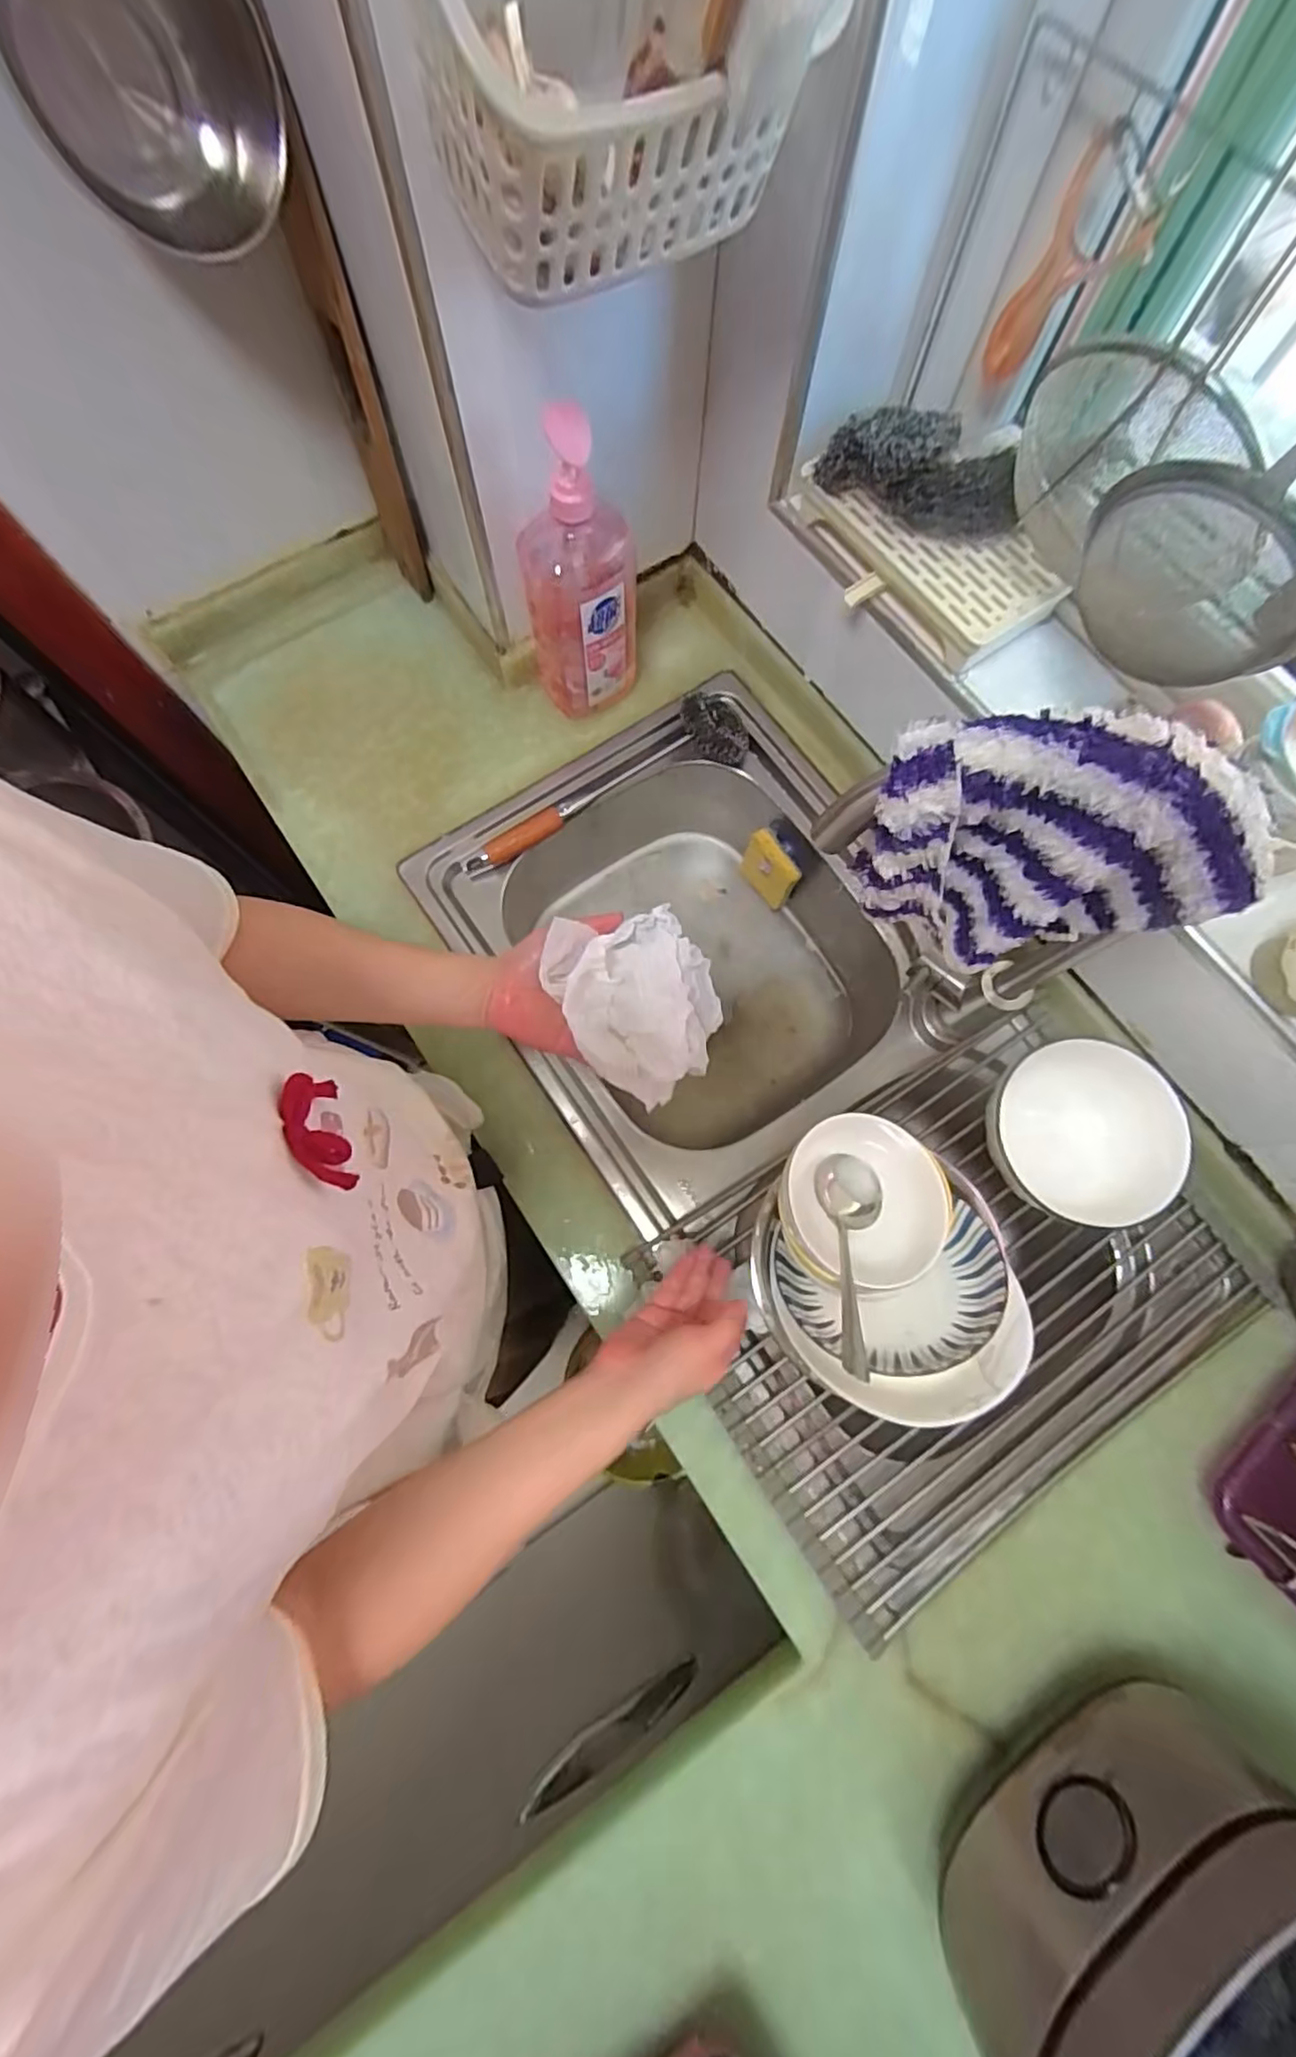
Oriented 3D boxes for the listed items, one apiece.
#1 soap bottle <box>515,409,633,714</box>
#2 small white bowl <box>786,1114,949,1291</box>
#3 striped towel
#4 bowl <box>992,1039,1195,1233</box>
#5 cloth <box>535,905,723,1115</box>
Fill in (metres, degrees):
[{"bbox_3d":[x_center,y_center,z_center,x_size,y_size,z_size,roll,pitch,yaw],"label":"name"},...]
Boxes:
[{"bbox_3d":[-0.063,-0.409,0.603,0.098,0.265,0.083,-6,76,-2],"label":"soap bottle"},{"bbox_3d":[0.157,0.123,0.473,0.103,0.049,0.115,-8,76,-3],"label":"small white bowl"},{"bbox_3d":[0.207,-0.087,0.346,0.190,0.148,0.050,13,75,4],"label":"striped towel"},{"bbox_3d":[0.364,0.091,0.572,0.135,0.100,0.140,0,76,-1],"label":"bowl"},{"bbox_3d":[-0.004,-0.020,0.468,0.105,0.051,0.128,-26,78,-7],"label":"cloth"}]

